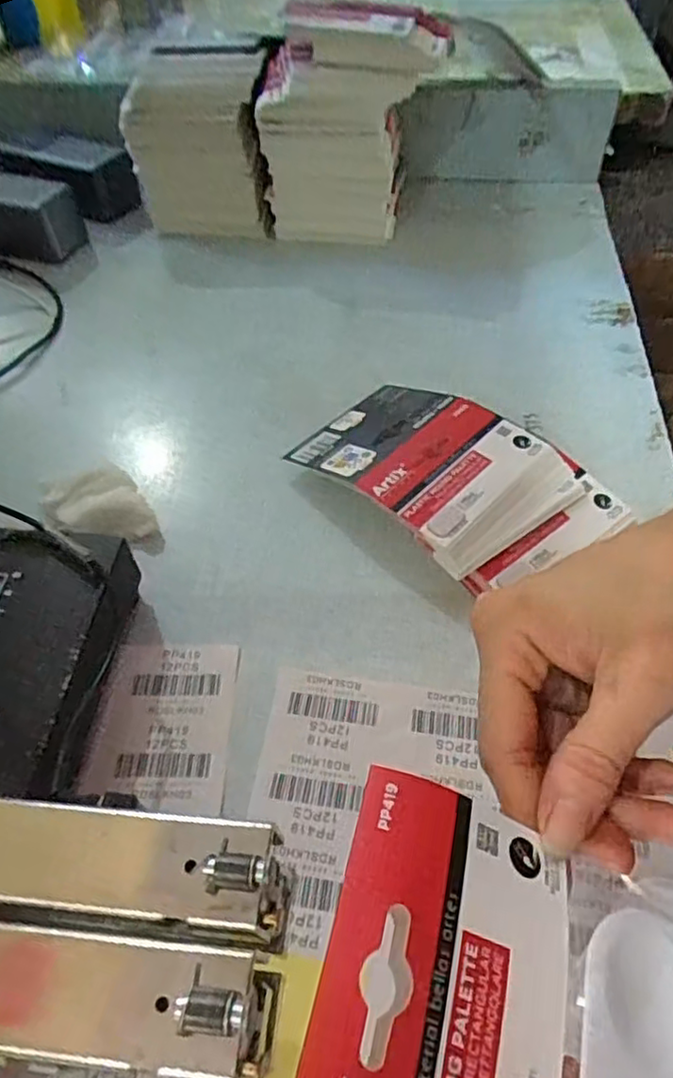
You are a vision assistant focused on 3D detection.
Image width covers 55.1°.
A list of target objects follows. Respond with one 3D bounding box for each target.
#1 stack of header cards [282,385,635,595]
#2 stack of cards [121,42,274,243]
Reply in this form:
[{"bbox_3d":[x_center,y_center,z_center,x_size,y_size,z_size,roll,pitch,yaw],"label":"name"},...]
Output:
[{"bbox_3d":[0.066,-0.038,0.384,0.108,0.034,0.168,-36,59,-24],"label":"stack of header cards"},{"bbox_3d":[-0.120,-0.351,0.580,0.125,0.131,0.071,2,52,3],"label":"stack of cards"}]

